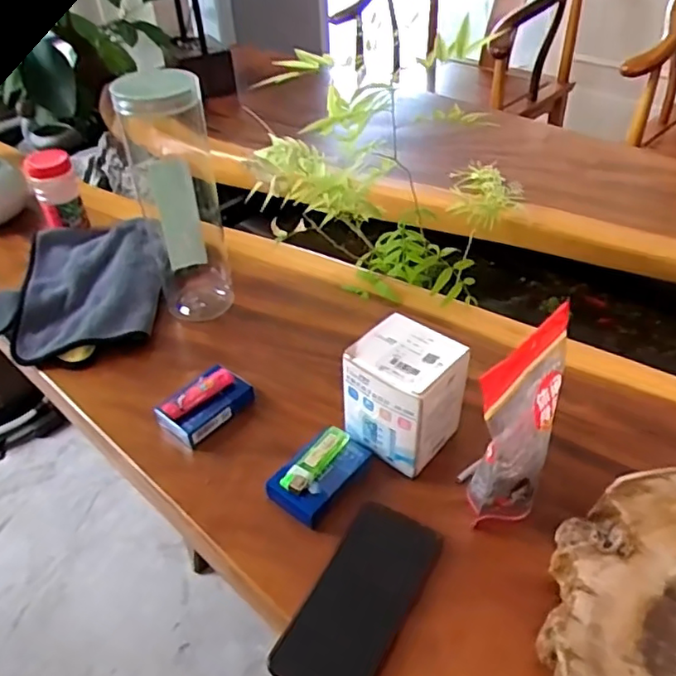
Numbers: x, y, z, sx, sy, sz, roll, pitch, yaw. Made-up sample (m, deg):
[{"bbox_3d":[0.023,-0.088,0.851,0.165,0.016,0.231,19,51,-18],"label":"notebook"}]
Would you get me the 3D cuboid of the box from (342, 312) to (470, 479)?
[{"bbox_3d":[0.067,0.055,0.583,0.095,0.115,0.093,27,50,30],"label":"box"}]

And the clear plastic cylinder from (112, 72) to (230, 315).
[{"bbox_3d":[-0.190,-0.170,0.734,0.090,0.282,0.108,-8,42,-5],"label":"clear plastic cylinder"}]

